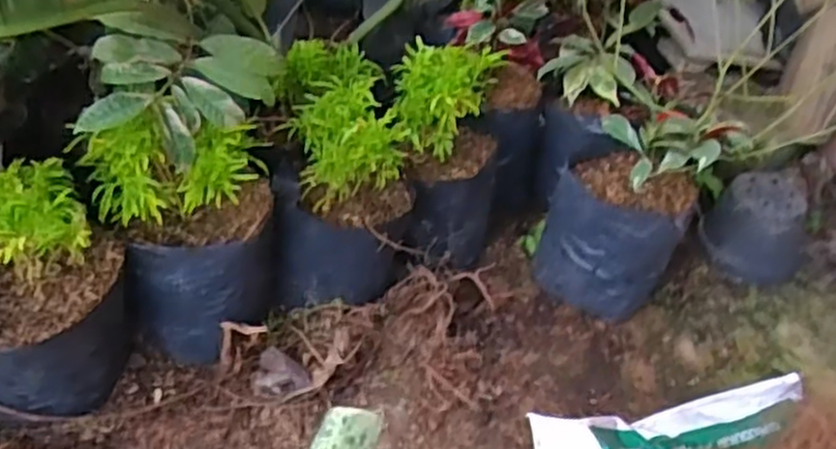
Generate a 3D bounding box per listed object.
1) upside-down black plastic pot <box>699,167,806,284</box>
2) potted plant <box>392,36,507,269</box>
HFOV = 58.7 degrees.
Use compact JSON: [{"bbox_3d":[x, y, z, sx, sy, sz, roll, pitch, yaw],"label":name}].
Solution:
[{"bbox_3d":[0.448,0.005,0.974,0.110,0.112,0.109,5,34,-3],"label":"upside-down black plastic pot"},{"bbox_3d":[0.029,-0.071,0.863,0.127,0.247,0.133,7,34,1],"label":"potted plant"}]

